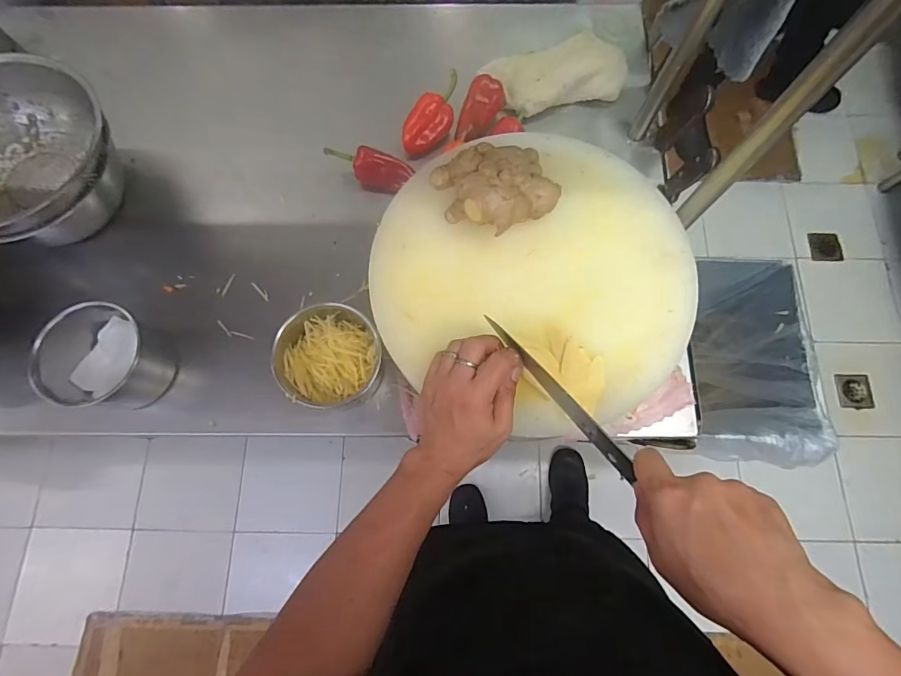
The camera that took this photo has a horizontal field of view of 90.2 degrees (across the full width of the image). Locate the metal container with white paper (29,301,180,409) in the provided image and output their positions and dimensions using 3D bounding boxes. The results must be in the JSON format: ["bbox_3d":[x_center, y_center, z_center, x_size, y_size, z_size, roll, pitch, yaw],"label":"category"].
[{"bbox_3d":[-0.406,0.024,0.533,0.106,0.092,0.110,5,75,1],"label":"metal container with white paper"}]

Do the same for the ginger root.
[{"bbox_3d":[0.052,-0.169,0.492,0.120,0.054,0.102,-30,77,-8],"label":"ginger root"}]

